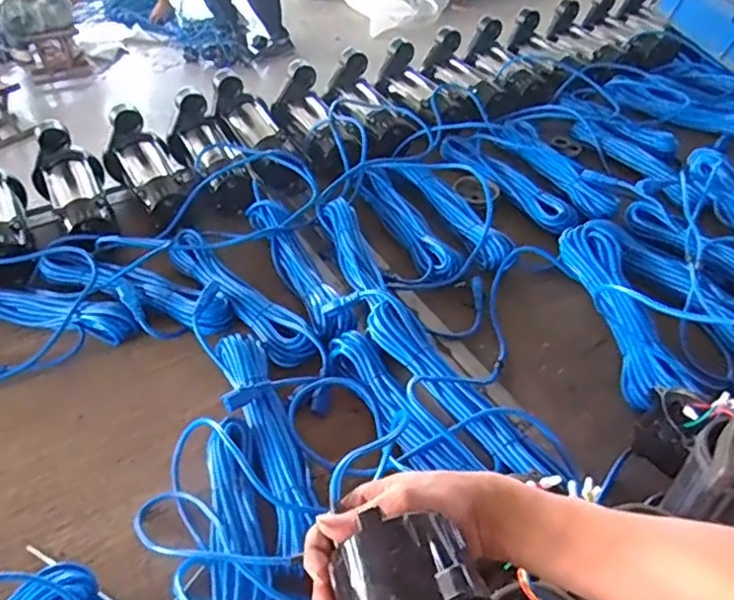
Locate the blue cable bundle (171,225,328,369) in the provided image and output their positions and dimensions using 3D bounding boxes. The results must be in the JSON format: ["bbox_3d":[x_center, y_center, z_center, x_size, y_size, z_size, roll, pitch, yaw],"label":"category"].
[{"bbox_3d":[-0.193,-0.011,0.947,0.062,0.029,0.373,-31,51,-29],"label":"blue cable bundle"}]

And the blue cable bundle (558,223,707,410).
[{"bbox_3d":[0.381,-0.001,0.922,0.096,0.062,0.344,-4,43,-4],"label":"blue cable bundle"}]

